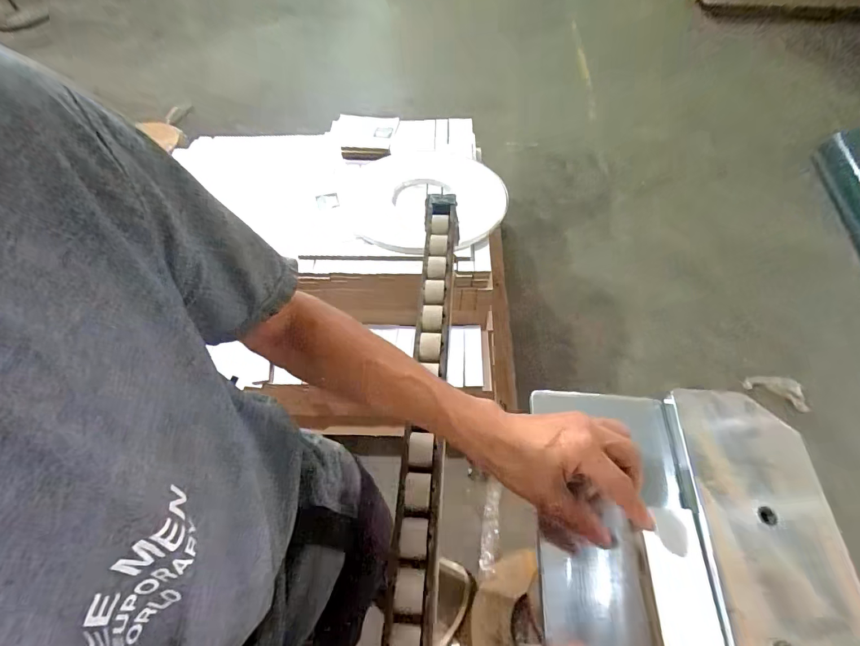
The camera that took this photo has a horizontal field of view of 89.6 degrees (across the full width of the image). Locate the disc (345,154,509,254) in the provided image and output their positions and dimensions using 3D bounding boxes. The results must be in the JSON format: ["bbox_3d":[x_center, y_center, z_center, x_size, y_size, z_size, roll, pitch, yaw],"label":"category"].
[{"bbox_3d":[-0.007,-0.352,1.175,0.436,0.033,0.436,-2,55,2],"label":"disc"}]

